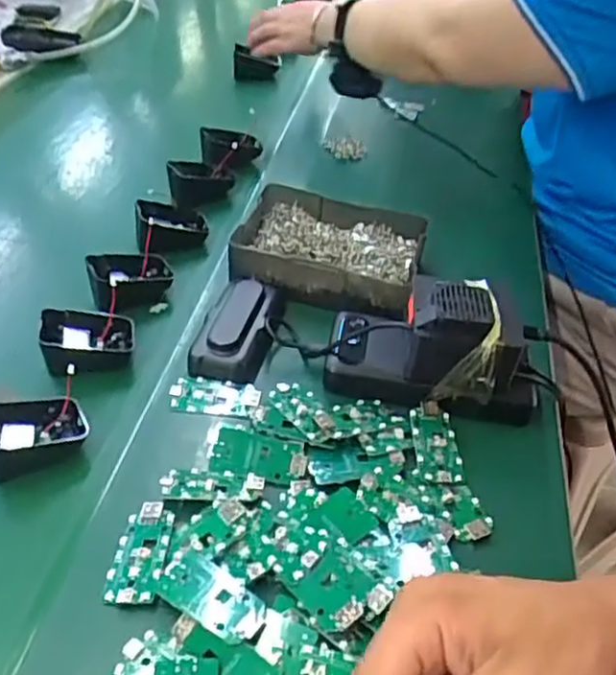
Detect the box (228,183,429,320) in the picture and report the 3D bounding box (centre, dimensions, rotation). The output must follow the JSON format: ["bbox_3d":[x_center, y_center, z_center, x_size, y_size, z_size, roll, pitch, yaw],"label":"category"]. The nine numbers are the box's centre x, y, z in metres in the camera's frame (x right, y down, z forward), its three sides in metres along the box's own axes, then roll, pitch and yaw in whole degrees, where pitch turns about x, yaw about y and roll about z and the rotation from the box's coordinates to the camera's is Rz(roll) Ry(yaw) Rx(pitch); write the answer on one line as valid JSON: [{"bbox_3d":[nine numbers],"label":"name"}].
[{"bbox_3d":[0.020,-0.077,0.611,0.163,0.047,0.131,14,43,13],"label":"box"}]

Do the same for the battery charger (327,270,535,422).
[{"bbox_3d":[0.095,-0.001,0.496,0.153,0.073,0.076,10,42,9],"label":"battery charger"}]

